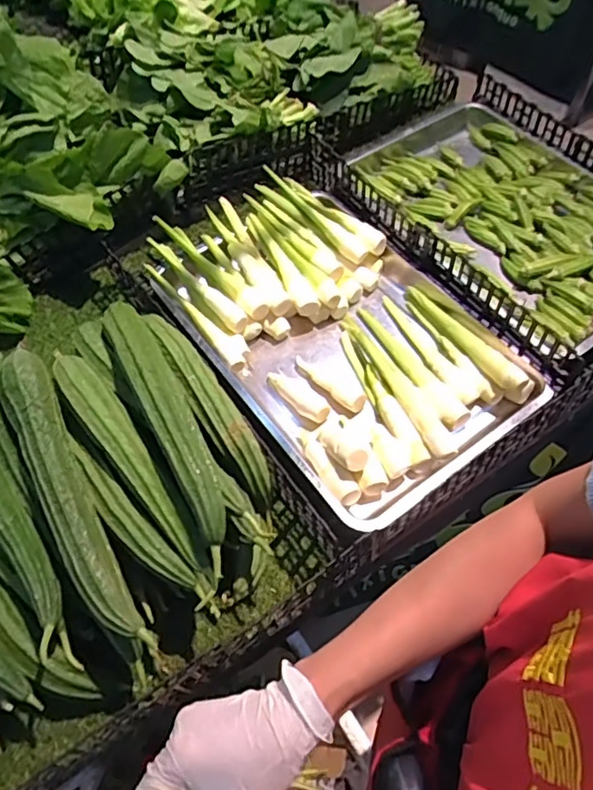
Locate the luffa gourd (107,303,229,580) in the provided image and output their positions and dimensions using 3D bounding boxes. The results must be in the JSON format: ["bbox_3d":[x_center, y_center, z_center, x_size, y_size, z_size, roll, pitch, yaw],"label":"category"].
[{"bbox_3d":[-0.158,0.018,0.700,0.060,0.088,0.397,-25,61,-13],"label":"luffa gourd"}]

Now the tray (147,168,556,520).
[{"bbox_3d":[0.045,-0.117,0.954,0.391,0.116,0.650,-34,63,-18],"label":"tray"}]

